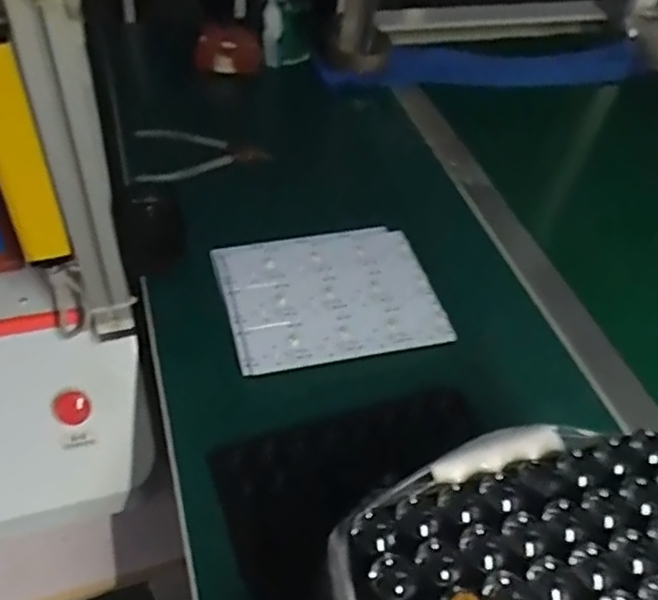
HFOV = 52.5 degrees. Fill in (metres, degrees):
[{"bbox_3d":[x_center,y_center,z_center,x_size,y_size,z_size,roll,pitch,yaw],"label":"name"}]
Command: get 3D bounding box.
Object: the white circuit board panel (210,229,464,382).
[{"bbox_3d":[0.001,-0.008,0.596,0.183,0.008,0.149,-10,50,-14],"label":"white circuit board panel"}]

